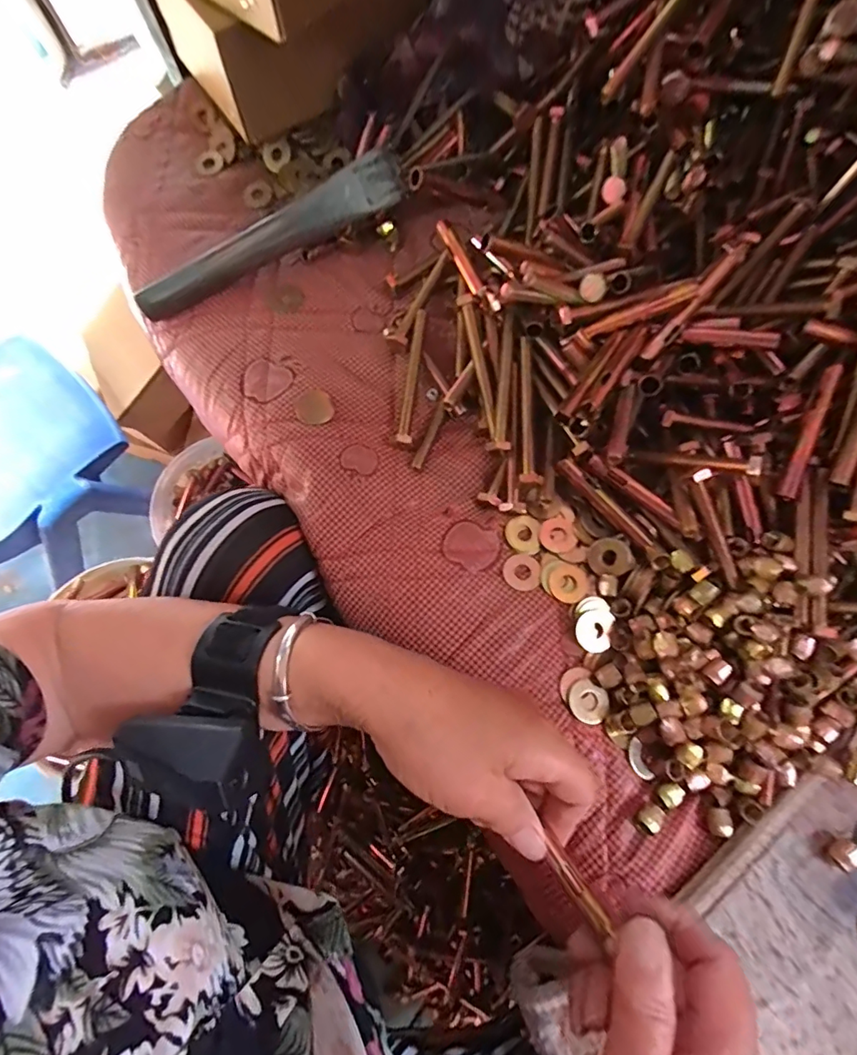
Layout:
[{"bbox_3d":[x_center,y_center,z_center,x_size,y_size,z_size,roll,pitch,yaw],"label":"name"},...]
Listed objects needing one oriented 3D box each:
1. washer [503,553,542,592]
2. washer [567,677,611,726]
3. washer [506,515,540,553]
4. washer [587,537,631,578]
[{"bbox_3d":[0.060,0.028,0.312,0.024,0.004,0.025,0,73,1],"label":"washer"},{"bbox_3d":[0.094,0.103,0.289,0.025,0.005,0.023,0,73,1],"label":"washer"},{"bbox_3d":[0.062,0.004,0.322,0.021,0.004,0.024,5,73,3],"label":"washer"},{"bbox_3d":[0.114,0.018,0.311,0.025,0.004,0.024,-2,81,12],"label":"washer"}]

